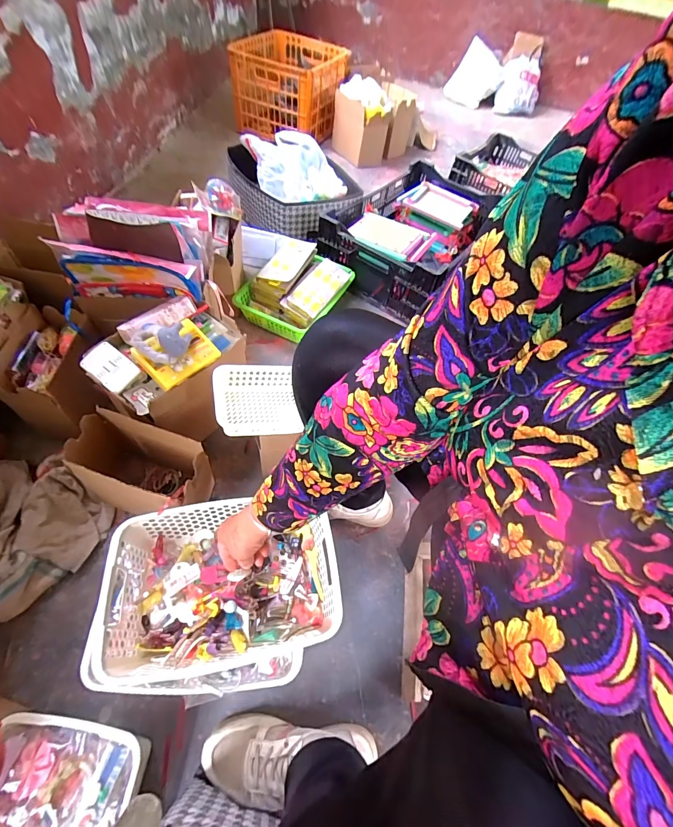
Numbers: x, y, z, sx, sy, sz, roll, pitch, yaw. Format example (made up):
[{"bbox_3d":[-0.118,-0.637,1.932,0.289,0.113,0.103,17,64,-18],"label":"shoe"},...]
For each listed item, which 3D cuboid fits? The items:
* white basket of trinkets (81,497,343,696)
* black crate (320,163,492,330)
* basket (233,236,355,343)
[{"bbox_3d":[-0.158,0.247,0.501,0.310,0.109,0.206,-2,53,-7],"label":"white basket of trinkets"},{"bbox_3d":[0.257,-0.604,1.189,0.390,0.173,0.621,29,56,16],"label":"black crate"},{"bbox_3d":[-0.116,-0.362,0.999,0.246,0.116,0.316,24,54,12],"label":"basket"}]

